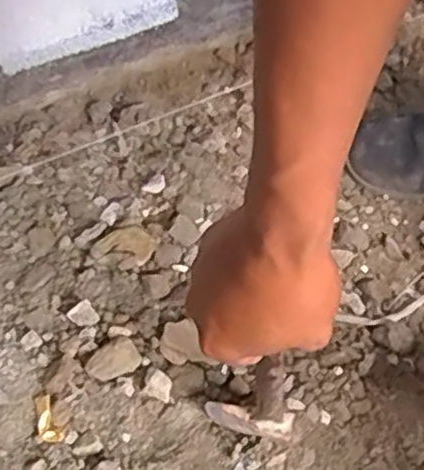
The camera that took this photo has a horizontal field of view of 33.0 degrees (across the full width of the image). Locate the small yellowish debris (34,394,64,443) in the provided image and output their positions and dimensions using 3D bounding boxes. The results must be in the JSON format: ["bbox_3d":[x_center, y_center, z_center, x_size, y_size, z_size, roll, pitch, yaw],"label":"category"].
[{"bbox_3d":[-0.146,0.161,0.626,0.019,0.004,0.045,-19,56,-20],"label":"small yellowish debris"}]

